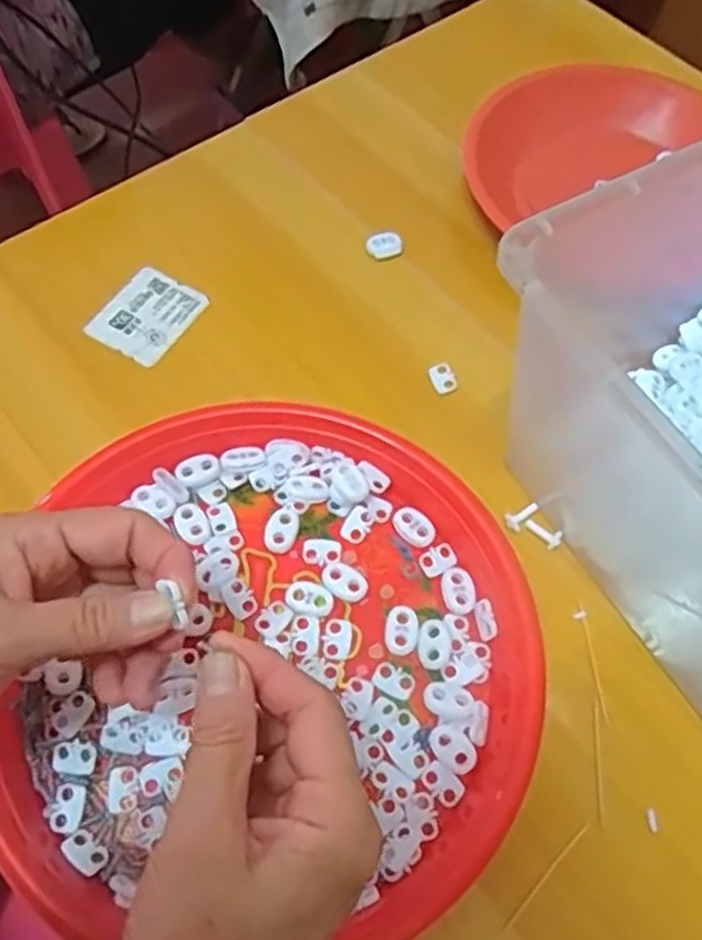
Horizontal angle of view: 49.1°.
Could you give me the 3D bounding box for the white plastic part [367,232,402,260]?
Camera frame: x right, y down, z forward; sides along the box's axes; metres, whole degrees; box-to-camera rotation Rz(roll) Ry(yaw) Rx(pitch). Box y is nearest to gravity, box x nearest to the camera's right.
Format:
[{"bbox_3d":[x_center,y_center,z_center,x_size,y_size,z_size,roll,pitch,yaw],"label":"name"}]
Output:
[{"bbox_3d":[0.021,-0.138,0.472,0.021,0.010,0.012,-14,64,-8],"label":"white plastic part"}]

